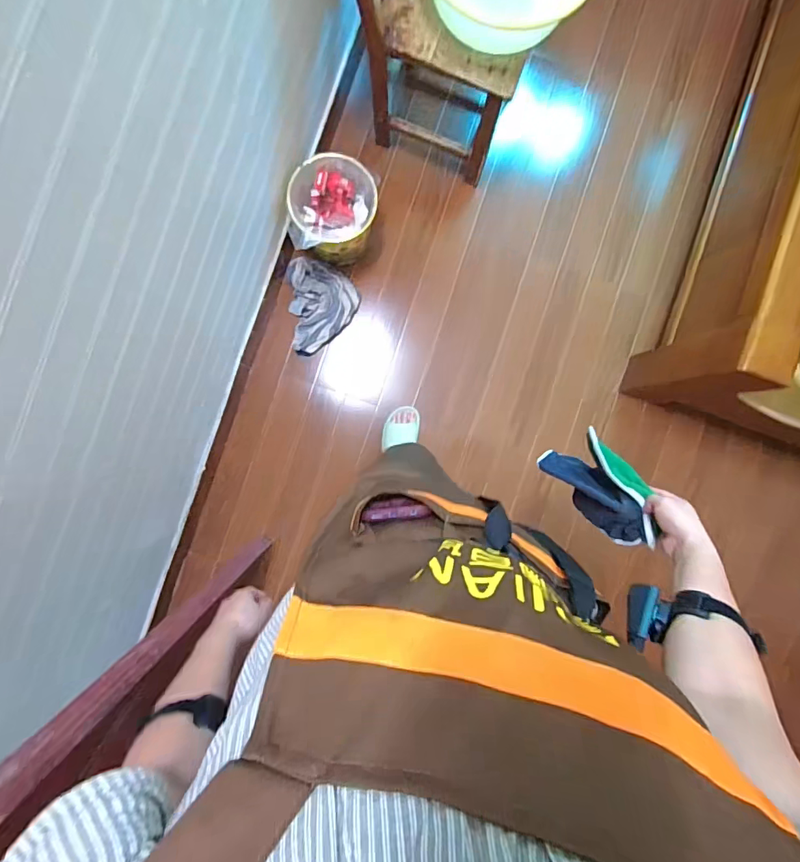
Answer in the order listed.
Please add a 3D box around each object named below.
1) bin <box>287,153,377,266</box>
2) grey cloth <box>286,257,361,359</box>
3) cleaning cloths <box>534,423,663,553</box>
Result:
[{"bbox_3d":[-0.184,-0.599,1.260,0.227,0.238,0.230,0,90,-1],"label":"bin"},{"bbox_3d":[-0.229,-0.376,1.380,0.201,0.034,0.275,-2,93,-3],"label":"grey cloth"},{"bbox_3d":[0.322,0.084,0.736,0.093,0.188,0.138,-38,94,0],"label":"cleaning cloths"}]

